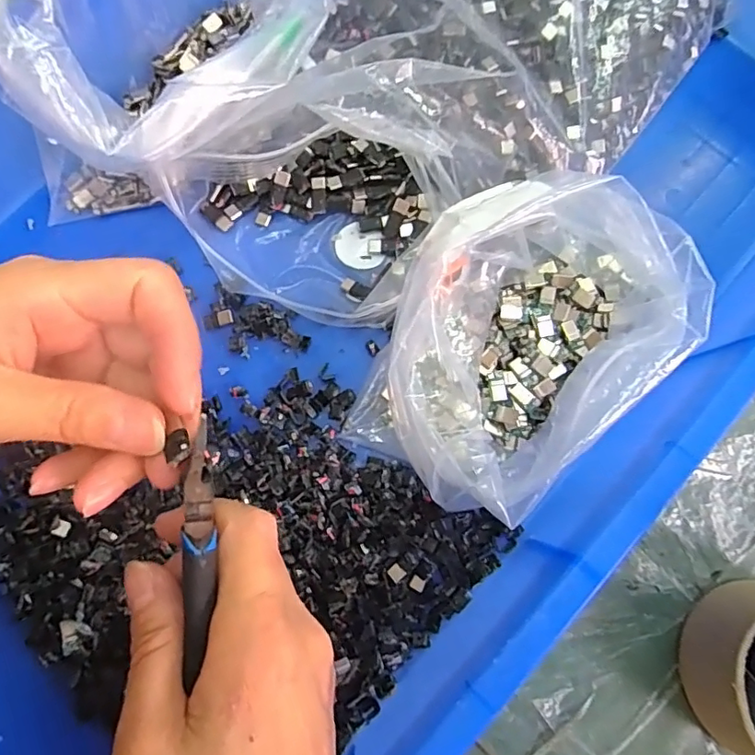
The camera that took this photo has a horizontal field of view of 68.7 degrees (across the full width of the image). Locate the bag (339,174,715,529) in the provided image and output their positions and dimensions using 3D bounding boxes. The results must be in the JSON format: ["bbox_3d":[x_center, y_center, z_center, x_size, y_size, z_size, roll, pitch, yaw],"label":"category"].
[{"bbox_3d":[0.061,-0.019,0.265,0.162,0.072,0.117,-44,81,-8],"label":"bag"}]

